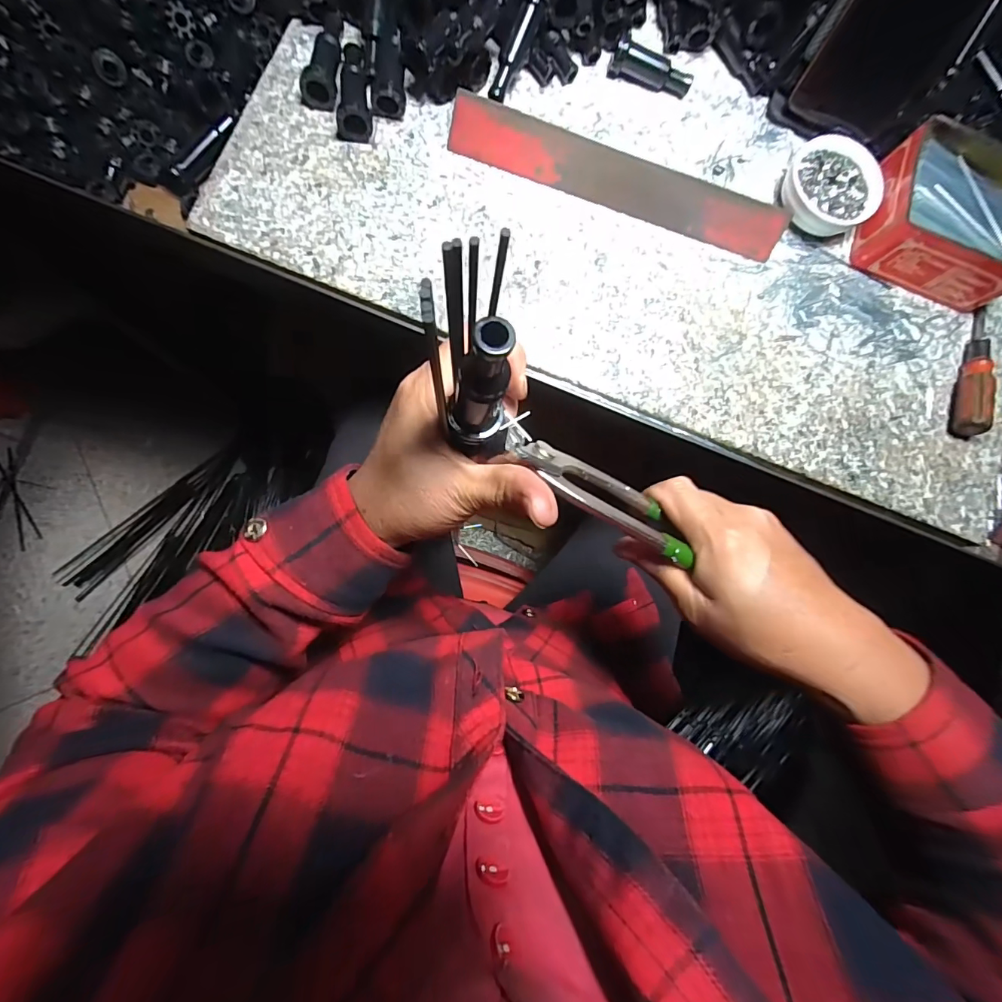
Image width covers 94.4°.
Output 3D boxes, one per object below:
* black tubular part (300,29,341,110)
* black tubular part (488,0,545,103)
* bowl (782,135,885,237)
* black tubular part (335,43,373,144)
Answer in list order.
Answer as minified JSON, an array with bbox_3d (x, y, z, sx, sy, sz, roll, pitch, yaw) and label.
[{"bbox_3d":[-0.125,-0.305,0.327,0.024,0.018,0.052,7,84,-5],"label":"black tubular part"},{"bbox_3d":[0.011,-0.328,0.336,0.017,0.015,0.066,29,107,-3],"label":"black tubular part"},{"bbox_3d":[0.255,-0.243,0.364,0.071,0.024,0.071,1,84,-6],"label":"bowl"},{"bbox_3d":[-0.104,-0.293,0.327,0.023,0.023,0.076,-3,85,-7],"label":"black tubular part"}]

